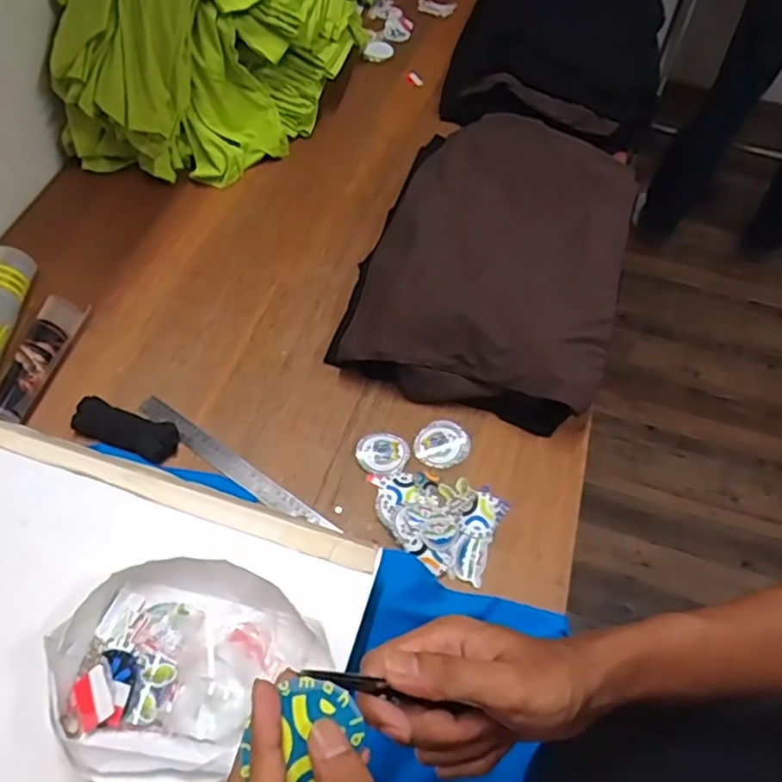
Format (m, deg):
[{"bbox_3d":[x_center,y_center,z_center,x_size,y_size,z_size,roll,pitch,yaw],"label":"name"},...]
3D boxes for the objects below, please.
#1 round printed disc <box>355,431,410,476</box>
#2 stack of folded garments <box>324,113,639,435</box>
[{"bbox_3d":[-0.010,0.077,0.803,0.064,0.005,0.056,12,61,-1],"label":"round printed disc"},{"bbox_3d":[0.155,-0.202,0.939,0.350,0.098,0.512,18,57,7],"label":"stack of folded garments"}]

